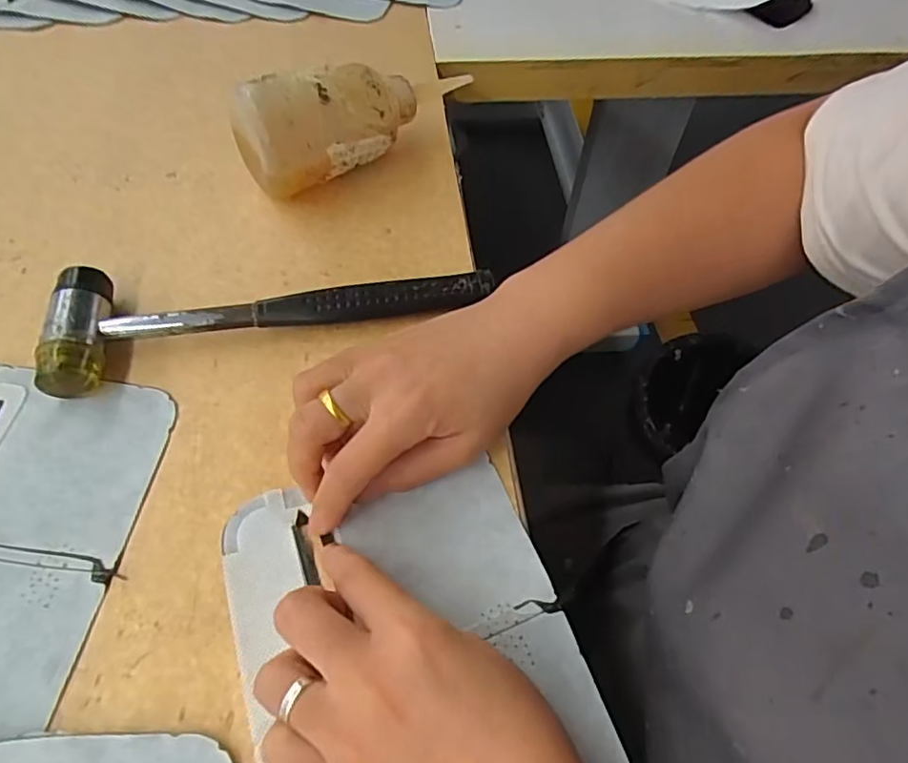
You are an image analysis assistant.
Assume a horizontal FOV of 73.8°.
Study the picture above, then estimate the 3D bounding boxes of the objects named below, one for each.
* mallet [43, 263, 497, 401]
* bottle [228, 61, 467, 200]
[{"bbox_3d":[-0.100,-0.047,0.336,0.229,0.027,0.064,-13,59,-12],"label":"mallet"},{"bbox_3d":[-0.060,-0.178,0.399,0.165,0.066,0.054,-31,64,-22],"label":"bottle"}]

